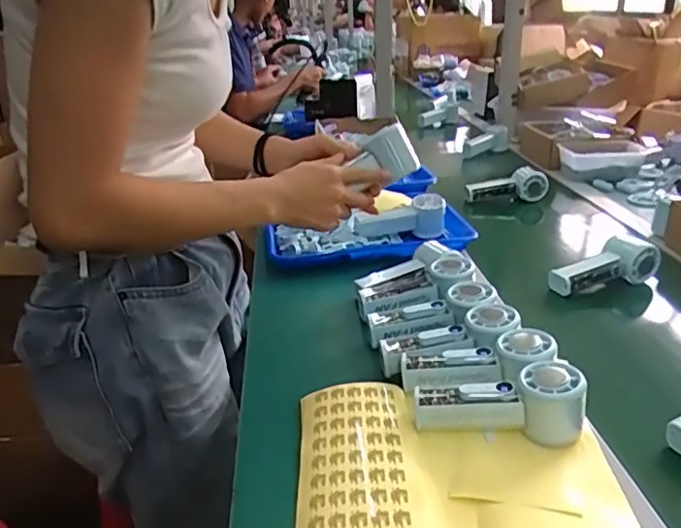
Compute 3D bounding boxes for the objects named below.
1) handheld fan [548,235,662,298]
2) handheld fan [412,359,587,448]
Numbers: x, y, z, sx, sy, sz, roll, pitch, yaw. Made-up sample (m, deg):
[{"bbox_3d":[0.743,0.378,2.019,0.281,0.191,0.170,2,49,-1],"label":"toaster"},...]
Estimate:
[{"bbox_3d":[0.368,0.005,0.831,0.156,0.060,0.058,-13,27,-24],"label":"handheld fan"},{"bbox_3d":[0.148,0.128,0.554,0.147,0.053,0.060,-4,24,-4],"label":"handheld fan"}]

